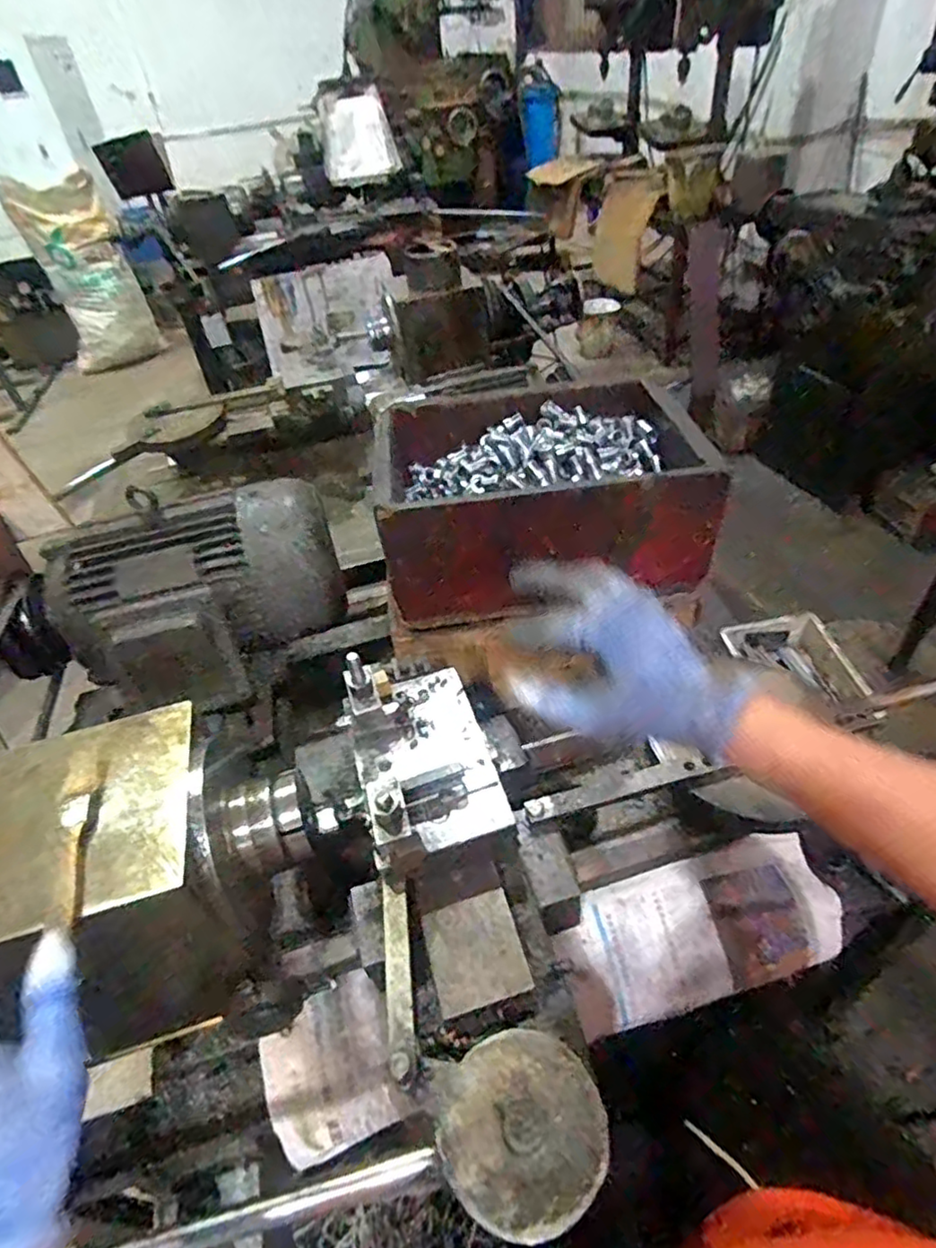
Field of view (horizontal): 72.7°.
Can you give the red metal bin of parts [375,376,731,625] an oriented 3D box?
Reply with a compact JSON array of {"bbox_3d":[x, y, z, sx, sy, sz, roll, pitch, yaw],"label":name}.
[{"bbox_3d":[0.079,-0.150,0.743,0.339,0.147,0.247,-7,43,1],"label":"red metal bin of parts"}]

